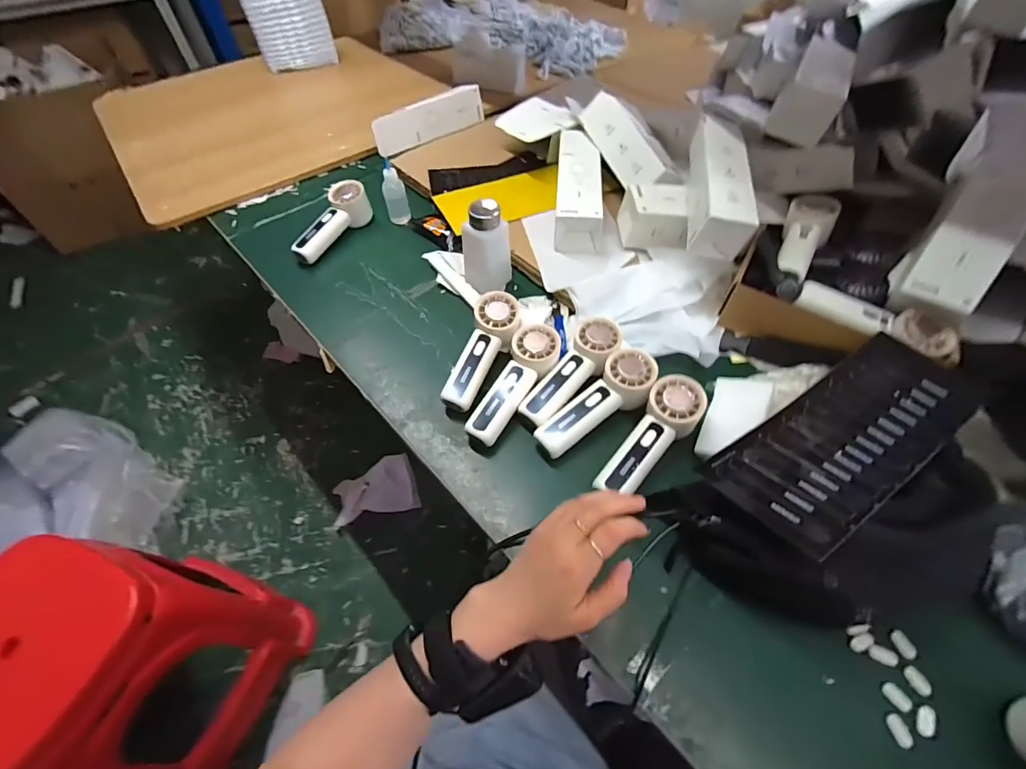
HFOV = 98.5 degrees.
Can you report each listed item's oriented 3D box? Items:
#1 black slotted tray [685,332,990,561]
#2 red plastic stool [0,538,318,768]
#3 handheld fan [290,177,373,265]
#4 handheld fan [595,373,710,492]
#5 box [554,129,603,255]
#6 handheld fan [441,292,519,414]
[{"bbox_3d":[0.321,0.039,0.417,0.313,0.025,0.110,-26,43,-24],"label":"black slotted tray"},{"bbox_3d":[-0.631,0.477,0.755,0.292,0.463,0.304,7,54,7],"label":"red plastic stool"},{"bbox_3d":[-0.294,-0.261,0.705,0.048,0.054,0.155,25,58,19],"label":"handheld fan"},{"bbox_3d":[0.147,0.058,0.470,0.059,0.031,0.158,36,74,25],"label":"handheld fan"},{"bbox_3d":[0.102,-0.302,0.689,0.065,0.069,0.227,3,54,4],"label":"box"},{"bbox_3d":[-0.039,-0.042,0.548,0.051,0.032,0.158,20,73,16],"label":"handheld fan"}]

